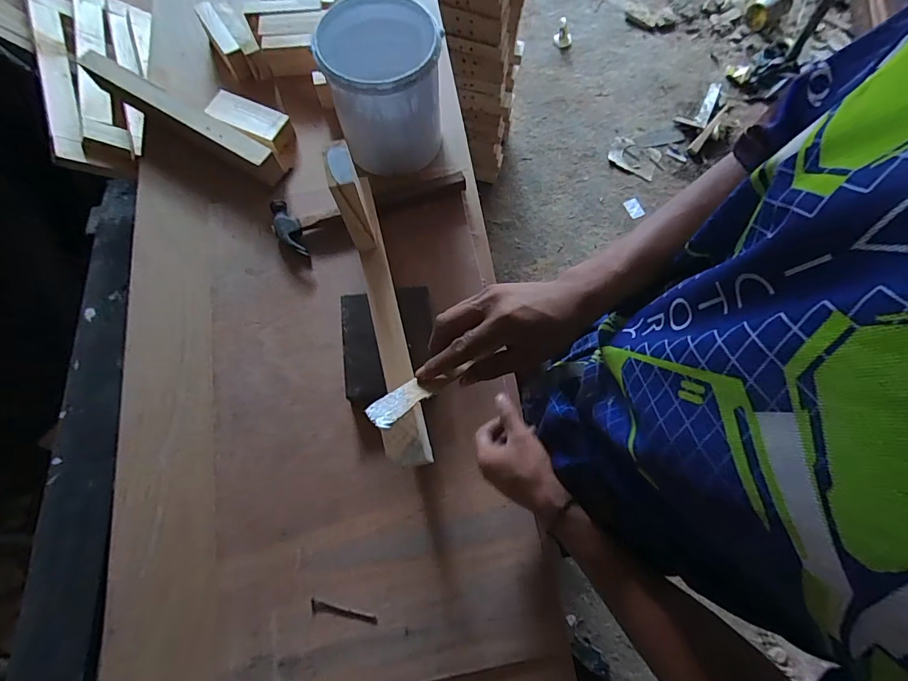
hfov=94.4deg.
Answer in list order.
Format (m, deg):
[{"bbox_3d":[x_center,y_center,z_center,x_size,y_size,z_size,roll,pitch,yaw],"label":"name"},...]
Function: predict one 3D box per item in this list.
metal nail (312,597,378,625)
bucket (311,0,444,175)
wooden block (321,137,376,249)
[{"bbox_3d":[-0.142,0.353,0.543,0.088,0.004,0.016,10,73,3],"label":"metal nail"},{"bbox_3d":[-0.111,-0.401,0.680,0.173,0.180,0.176,0,73,0],"label":"bucket"},{"bbox_3d":[-0.130,-0.175,0.531,0.034,0.149,0.054,-19,74,-6],"label":"wooden block"}]

